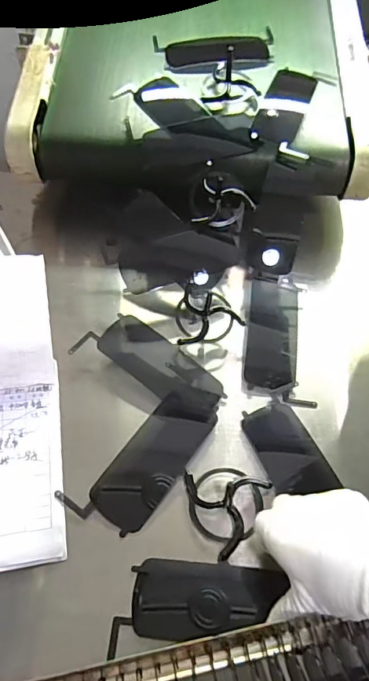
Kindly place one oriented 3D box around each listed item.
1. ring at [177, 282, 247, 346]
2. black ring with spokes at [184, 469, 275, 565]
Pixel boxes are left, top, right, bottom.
[{"bbox_3d":[0.030,-0.037,0.535,0.076,0.049,0.073,1,54,-2],"label":"ring"},{"bbox_3d":[0.041,0.148,0.437,0.076,0.022,0.081,1,54,-2],"label":"black ring with spokes"}]

